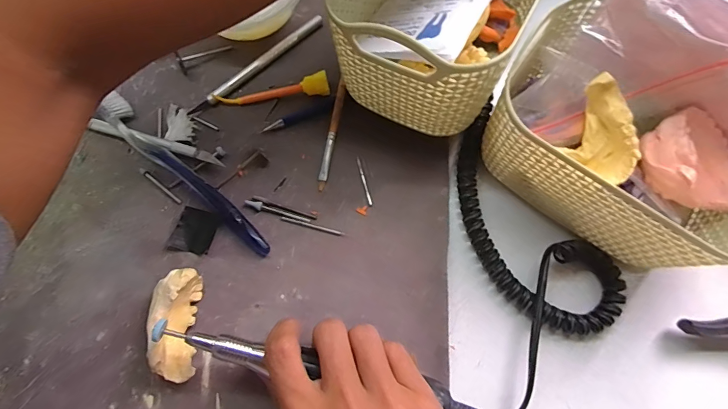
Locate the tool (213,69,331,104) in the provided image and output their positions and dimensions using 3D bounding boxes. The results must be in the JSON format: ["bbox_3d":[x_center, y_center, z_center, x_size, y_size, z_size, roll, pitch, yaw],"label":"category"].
[{"bbox_3d":[-0.071,-0.088,0.300,0.088,0.015,0.013,-10,75,-5],"label":"tool"}]

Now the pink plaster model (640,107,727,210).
[{"bbox_3d":[0.207,-0.031,0.236,0.063,0.024,0.060,1,74,-2],"label":"pink plaster model"}]

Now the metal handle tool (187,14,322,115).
[{"bbox_3d":[-0.085,-0.114,0.310,0.130,0.009,0.009,-40,79,-12],"label":"metal handle tool"}]

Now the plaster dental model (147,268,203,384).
[{"bbox_3d":[-0.120,0.076,0.245,0.023,0.027,0.067,-2,74,-3],"label":"plaster dental model"}]

